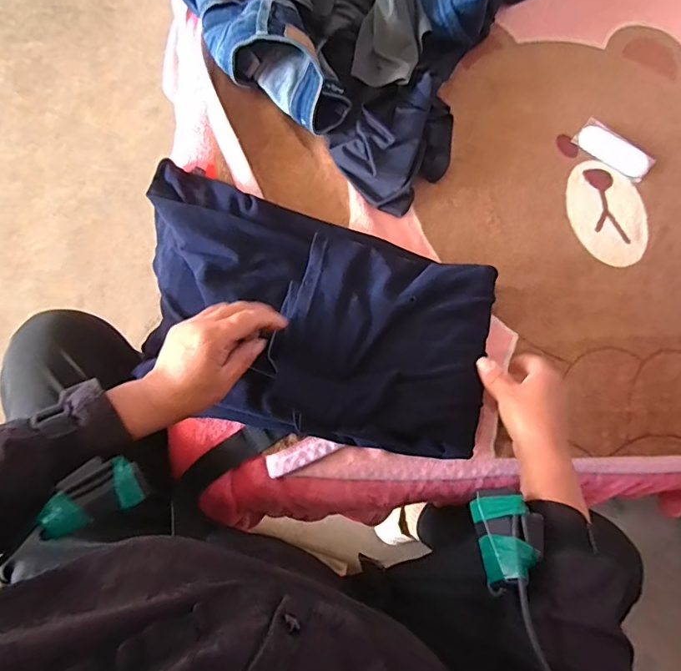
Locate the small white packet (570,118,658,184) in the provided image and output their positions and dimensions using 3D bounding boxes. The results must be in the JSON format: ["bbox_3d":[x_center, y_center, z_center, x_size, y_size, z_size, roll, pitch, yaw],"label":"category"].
[{"bbox_3d":[0.357,-0.242,0.637,0.101,0.004,0.052,34,77,5],"label":"small white packet"}]

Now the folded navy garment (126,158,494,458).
[{"bbox_3d":[-0.042,-0.023,0.508,0.393,0.083,0.232,18,79,2],"label":"folded navy garment"}]

